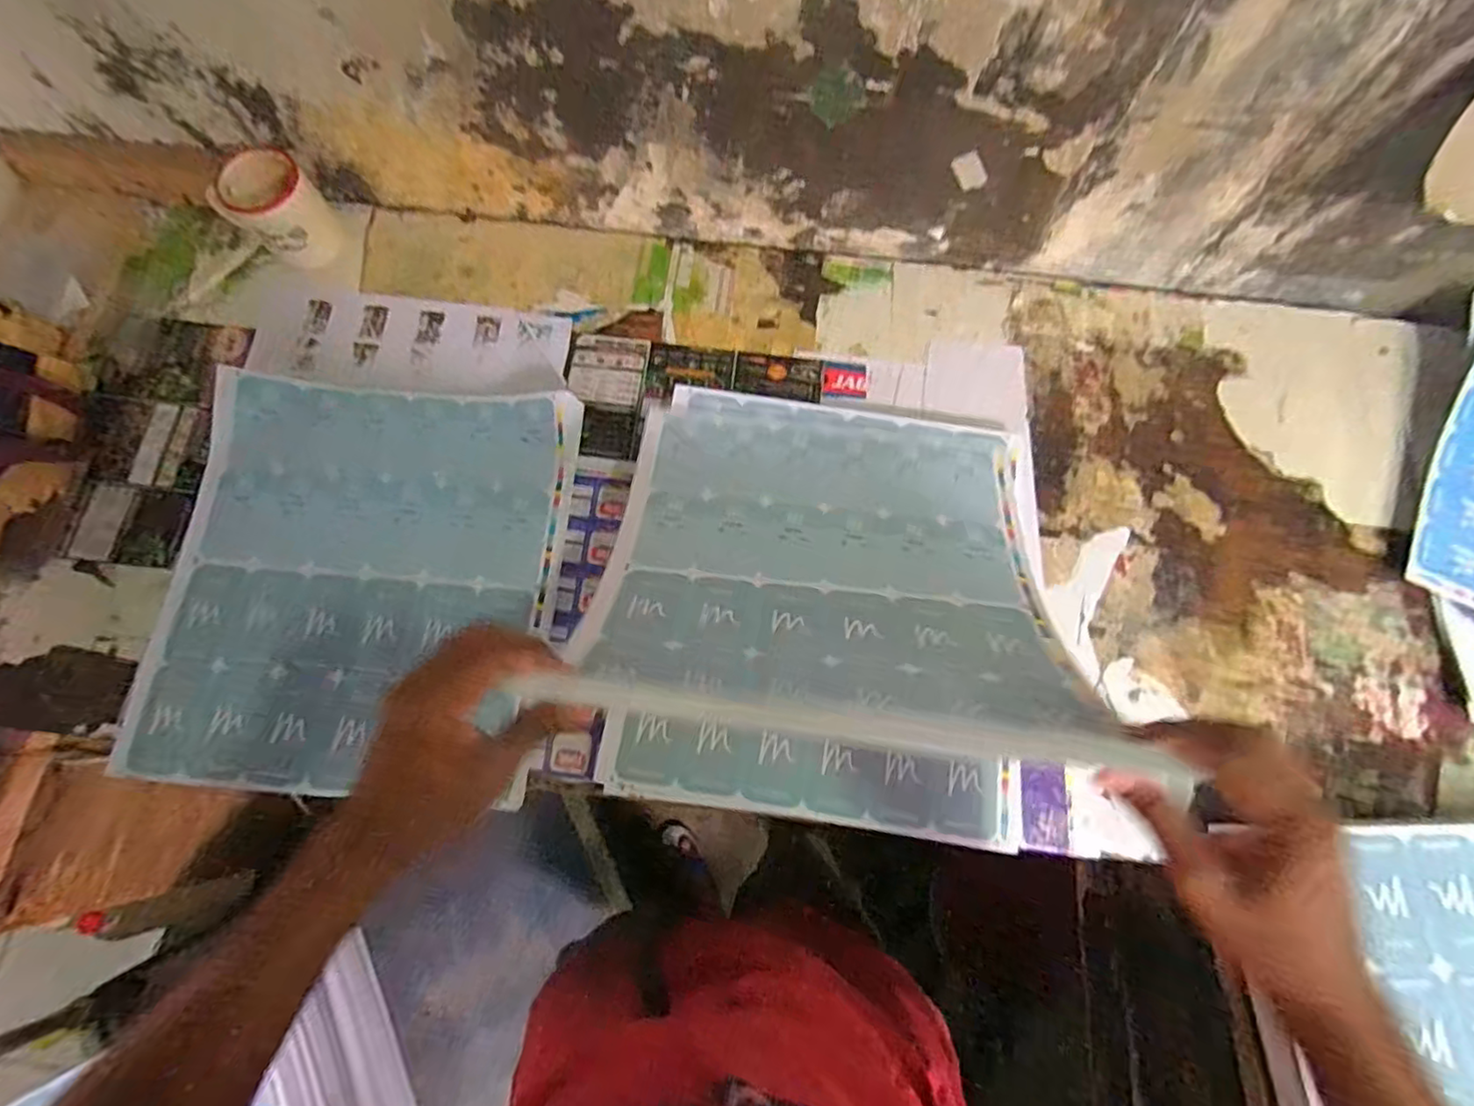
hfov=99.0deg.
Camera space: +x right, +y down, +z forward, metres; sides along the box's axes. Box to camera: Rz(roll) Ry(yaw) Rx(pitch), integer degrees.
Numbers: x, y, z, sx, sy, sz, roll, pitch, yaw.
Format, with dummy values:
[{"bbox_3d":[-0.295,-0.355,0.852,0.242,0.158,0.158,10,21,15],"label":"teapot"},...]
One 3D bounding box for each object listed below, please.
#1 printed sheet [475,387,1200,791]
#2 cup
[{"bbox_3d":[0.075,-0.004,0.512,0.347,0.063,0.401,6,40,3],"label":"printed sheet"},{"bbox_3d":[-0.481,-0.357,0.668,0.086,0.098,0.081,0,73,-1],"label":"cup"}]

